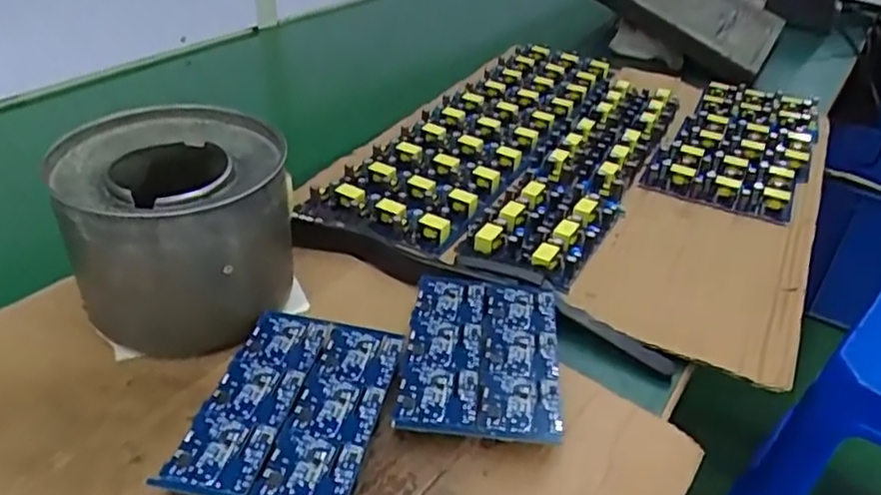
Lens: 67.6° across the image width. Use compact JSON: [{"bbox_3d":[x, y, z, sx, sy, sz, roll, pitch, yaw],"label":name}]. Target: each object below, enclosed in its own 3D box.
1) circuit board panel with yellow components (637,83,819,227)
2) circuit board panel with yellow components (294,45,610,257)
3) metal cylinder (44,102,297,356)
[{"bbox_3d":[0.325,-0.116,0.708,0.131,0.027,0.309,21,38,24],"label":"circuit board panel with yellow components"},{"bbox_3d":[0.048,-0.129,0.690,0.129,0.027,0.493,19,38,22],"label":"circuit board panel with yellow components"},{"bbox_3d":[-0.169,-0.013,0.436,0.136,0.106,0.134,-11,38,-19],"label":"metal cylinder"}]

